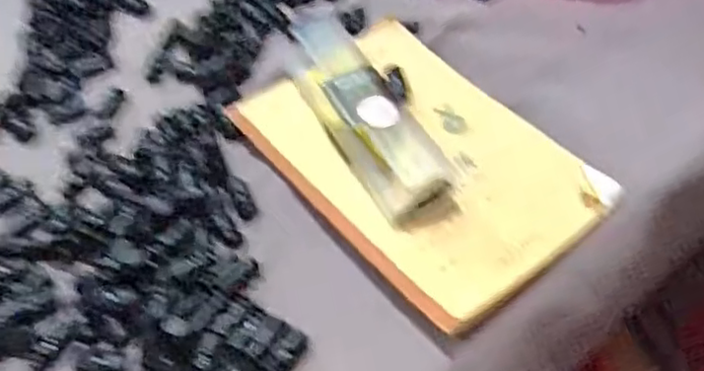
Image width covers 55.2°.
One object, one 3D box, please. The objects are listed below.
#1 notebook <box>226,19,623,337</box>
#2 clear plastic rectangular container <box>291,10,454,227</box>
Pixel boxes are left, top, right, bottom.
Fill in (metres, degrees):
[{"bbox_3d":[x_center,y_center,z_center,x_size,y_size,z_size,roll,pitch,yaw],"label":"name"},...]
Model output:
[{"bbox_3d":[0.038,-0.021,0.423,0.140,0.018,0.211,-32,59,-24],"label":"notebook"},{"bbox_3d":[0.004,-0.047,0.425,0.047,0.036,0.159,-22,55,-18],"label":"clear plastic rectangular container"}]

